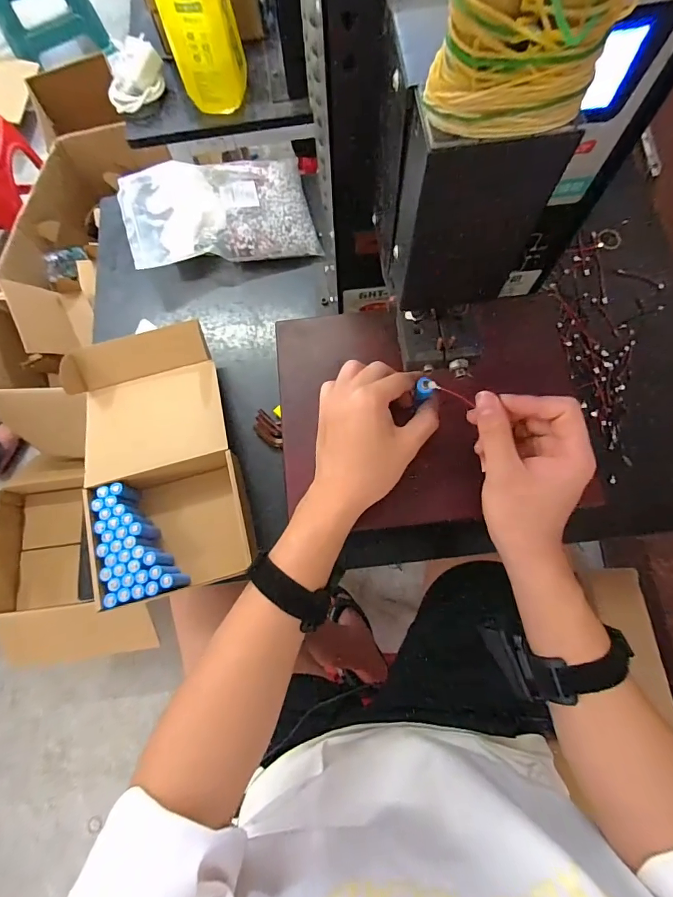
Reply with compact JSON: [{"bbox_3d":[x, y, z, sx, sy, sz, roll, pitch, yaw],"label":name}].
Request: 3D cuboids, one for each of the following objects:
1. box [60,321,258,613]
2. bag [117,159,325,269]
[{"bbox_3d":[-0.206,0.006,0.490,0.171,0.060,0.310,-17,75,-4],"label":"box"},{"bbox_3d":[-0.159,-0.326,0.577,0.250,0.051,0.145,-8,74,-1],"label":"bag"}]

